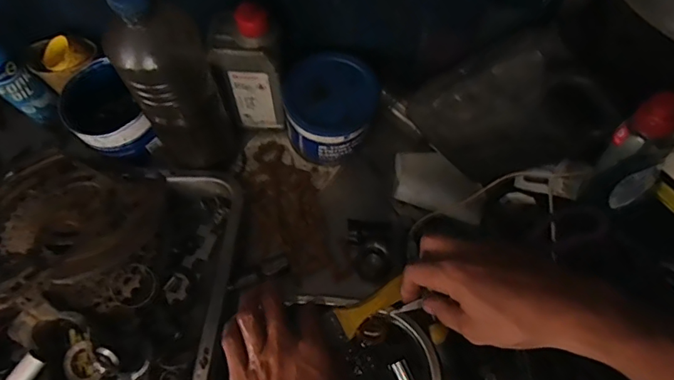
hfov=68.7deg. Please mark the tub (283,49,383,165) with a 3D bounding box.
[{"bbox_3d":[-0.009,-0.089,0.583,0.101,0.098,0.101,0,65,1],"label":"tub"}]

